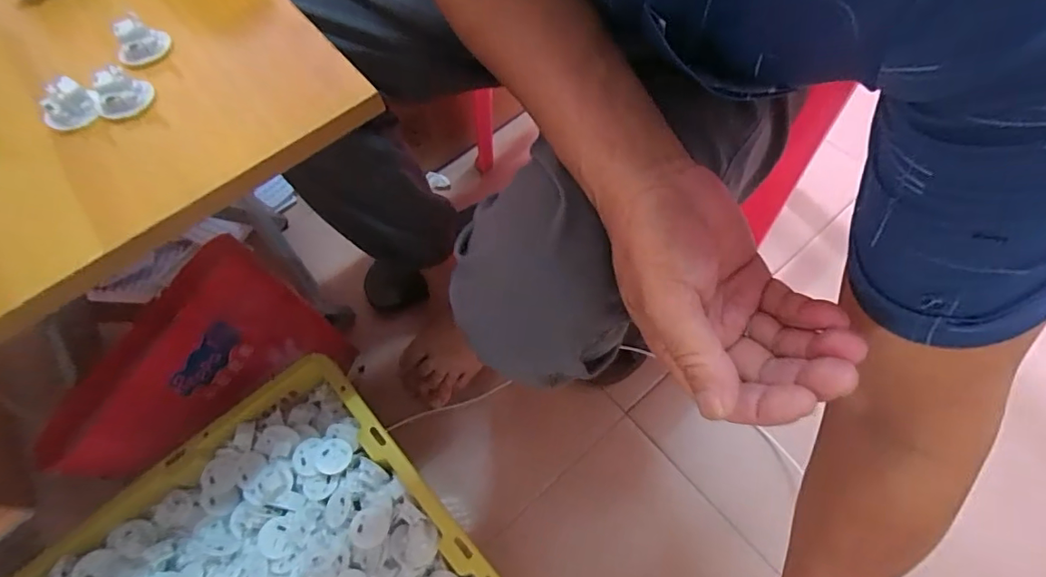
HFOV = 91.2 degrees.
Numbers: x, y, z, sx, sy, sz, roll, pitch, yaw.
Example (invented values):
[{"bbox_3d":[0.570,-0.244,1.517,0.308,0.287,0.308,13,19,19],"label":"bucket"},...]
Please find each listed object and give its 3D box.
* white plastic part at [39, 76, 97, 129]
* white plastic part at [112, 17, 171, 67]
[{"bbox_3d":[-0.268,-0.108,0.298,0.026,0.021,0.020,-41,71,-14],"label":"white plastic part"},{"bbox_3d":[-0.244,-0.157,0.327,0.027,0.022,0.019,-15,67,-4],"label":"white plastic part"}]

